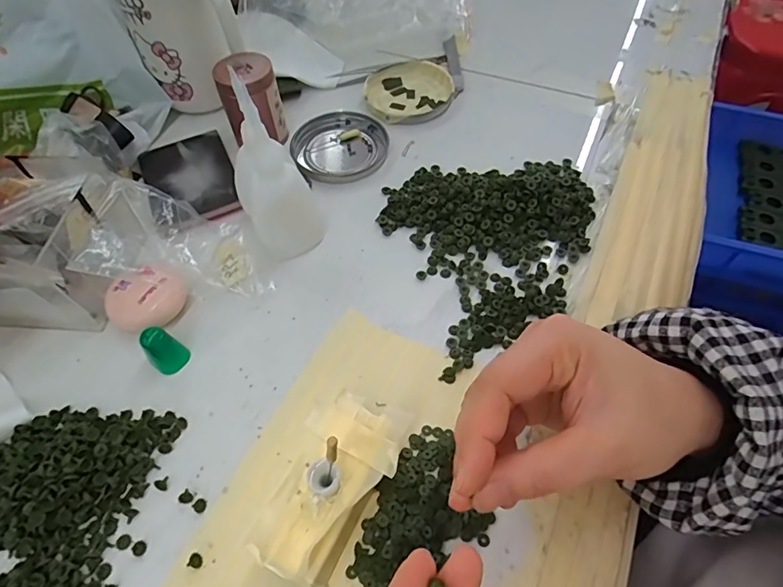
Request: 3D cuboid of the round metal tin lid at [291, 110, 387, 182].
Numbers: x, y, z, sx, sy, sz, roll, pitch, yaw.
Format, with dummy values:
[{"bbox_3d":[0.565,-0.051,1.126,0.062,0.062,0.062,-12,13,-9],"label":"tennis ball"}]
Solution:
[{"bbox_3d":[-0.042,-0.123,0.406,0.078,0.008,0.076,-1,56,1],"label":"round metal tin lid"}]

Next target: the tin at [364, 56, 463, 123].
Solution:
[{"bbox_3d":[0.021,-0.187,0.443,0.094,0.010,0.082,-20,58,-12],"label":"tin"}]

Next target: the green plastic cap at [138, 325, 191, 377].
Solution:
[{"bbox_3d":[-0.135,0.033,0.290,0.017,0.027,0.019,38,65,23],"label":"green plastic cap"}]

